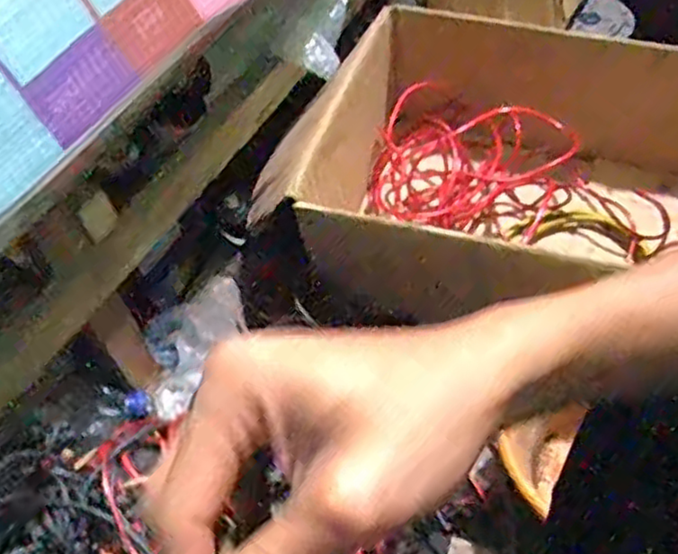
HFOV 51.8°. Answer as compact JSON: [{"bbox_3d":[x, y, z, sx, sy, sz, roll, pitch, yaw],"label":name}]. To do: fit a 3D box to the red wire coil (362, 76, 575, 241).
[{"bbox_3d":[0.179,-0.151,0.956,0.255,0.118,0.148,13,55,15],"label":"red wire coil"}]

